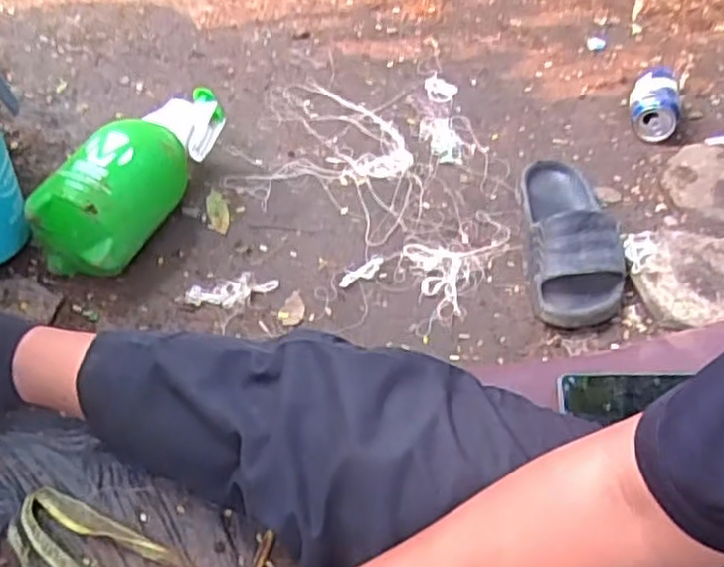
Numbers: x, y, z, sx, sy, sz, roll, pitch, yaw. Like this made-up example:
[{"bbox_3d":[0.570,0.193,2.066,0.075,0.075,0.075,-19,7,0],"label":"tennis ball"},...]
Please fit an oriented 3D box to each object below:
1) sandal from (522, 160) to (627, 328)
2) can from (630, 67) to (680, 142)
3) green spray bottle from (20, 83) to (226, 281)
[{"bbox_3d":[0.251,-0.068,0.887,0.110,0.079,0.268,0,51,-1],"label":"sandal"},{"bbox_3d":[0.419,-0.257,1.056,0.063,0.068,0.113,14,52,10],"label":"can"},{"bbox_3d":[-0.258,-0.143,0.901,0.118,0.124,0.309,18,53,13],"label":"green spray bottle"}]

